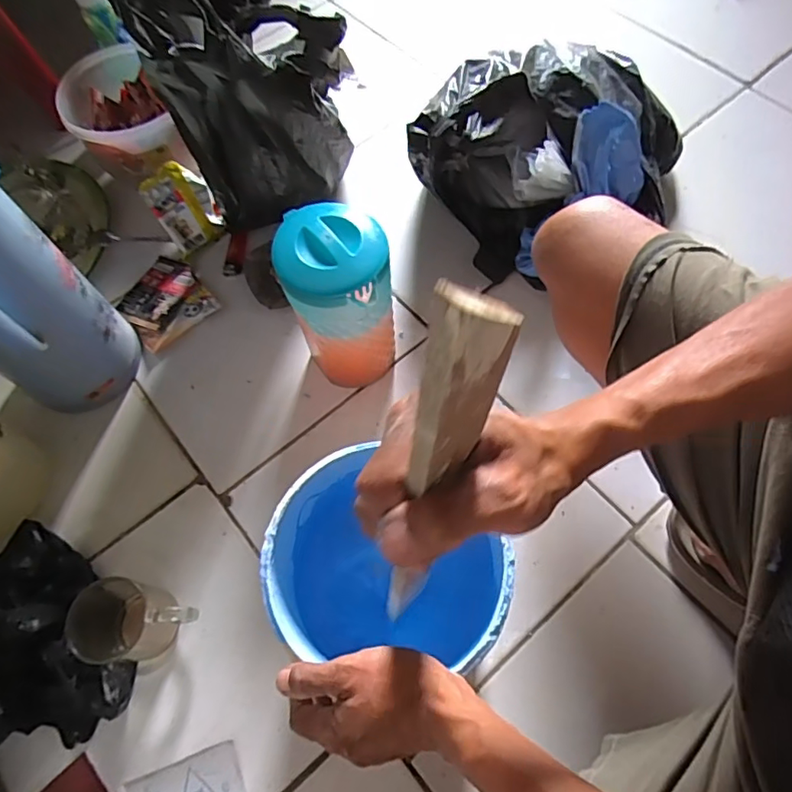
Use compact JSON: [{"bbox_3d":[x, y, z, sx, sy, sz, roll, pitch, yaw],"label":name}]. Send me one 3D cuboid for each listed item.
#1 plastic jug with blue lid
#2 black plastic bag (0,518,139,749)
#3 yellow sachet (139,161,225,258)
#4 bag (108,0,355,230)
[{"bbox_3d":[-0.056,-0.094,0.572,0.110,0.197,0.111,5,64,2],"label":"plastic jug with blue lid"},{"bbox_3d":[-0.351,0.226,0.483,0.159,0.108,0.211,-37,69,-17],"label":"black plastic bag"},{"bbox_3d":[-0.274,-0.244,0.706,0.076,0.103,0.032,-36,36,-9],"label":"yellow sachet"},{"bbox_3d":[-0.141,-0.301,0.577,0.192,0.304,0.096,-17,65,-8],"label":"bag"}]

